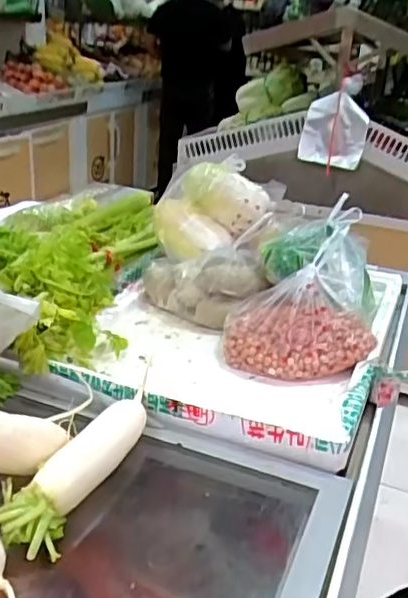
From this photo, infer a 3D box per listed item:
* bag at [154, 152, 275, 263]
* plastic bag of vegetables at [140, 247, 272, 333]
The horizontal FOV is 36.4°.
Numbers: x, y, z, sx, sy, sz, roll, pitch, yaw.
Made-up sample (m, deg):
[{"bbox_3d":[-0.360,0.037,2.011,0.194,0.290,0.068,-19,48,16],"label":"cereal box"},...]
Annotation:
[{"bbox_3d":[0.016,-0.162,1.117,0.211,0.145,0.136,3,25,-2],"label":"bag"},{"bbox_3d":[0.000,-0.028,1.072,0.216,0.101,0.118,9,25,10],"label":"plastic bag of vegetables"}]

